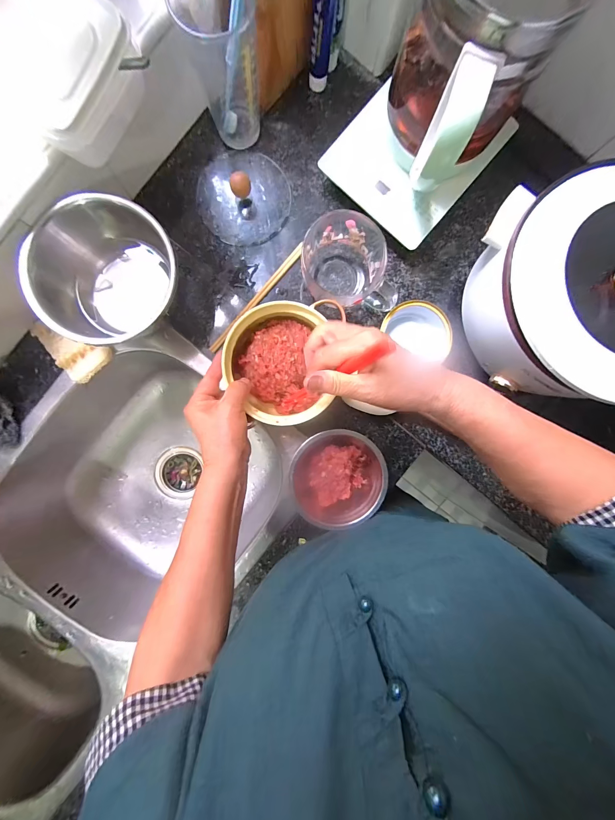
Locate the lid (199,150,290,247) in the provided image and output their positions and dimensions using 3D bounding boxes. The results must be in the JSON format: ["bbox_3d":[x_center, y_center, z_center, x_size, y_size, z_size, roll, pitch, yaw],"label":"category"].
[{"bbox_3d":[-0.093,-0.314,0.424,0.130,0.038,0.139,0,90,-2],"label":"lid"}]

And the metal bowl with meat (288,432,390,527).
[{"bbox_3d":[0.043,0.097,0.426,0.128,0.049,0.134,0,90,-2],"label":"metal bowl with meat"}]

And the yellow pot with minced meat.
[{"bbox_3d":[-0.033,-0.058,0.388,0.131,0.075,0.147,2,90,-2],"label":"yellow pot with minced meat"}]

